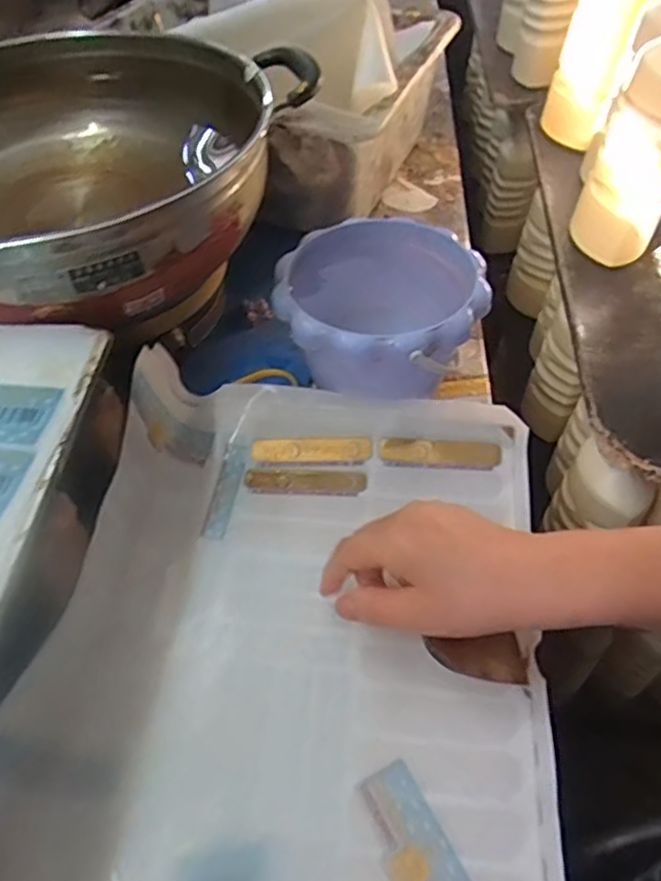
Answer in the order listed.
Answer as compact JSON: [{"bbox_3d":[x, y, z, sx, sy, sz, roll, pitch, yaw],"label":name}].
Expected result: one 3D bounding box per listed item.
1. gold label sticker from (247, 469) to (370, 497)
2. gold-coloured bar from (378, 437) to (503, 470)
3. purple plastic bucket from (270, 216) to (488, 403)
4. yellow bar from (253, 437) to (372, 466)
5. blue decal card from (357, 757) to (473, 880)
[{"bbox_3d":[-0.019,0.032,0.513,0.092,0.005,0.022,3,50,1],"label":"gold label sticker"},{"bbox_3d":[0.085,0.010,0.514,0.092,0.004,0.020,4,83,5],"label":"gold-coloured bar"},{"bbox_3d":[0.034,-0.091,0.537,0.156,0.115,0.146,1,50,-1],"label":"purple plastic bucket"},{"bbox_3d":[-0.014,0.007,0.520,0.093,0.010,0.018,0,50,-2],"label":"yellow bar"},{"bbox_3d":[0.048,0.222,0.352,0.037,0.004,0.094,-23,54,-19],"label":"blue decal card"}]

